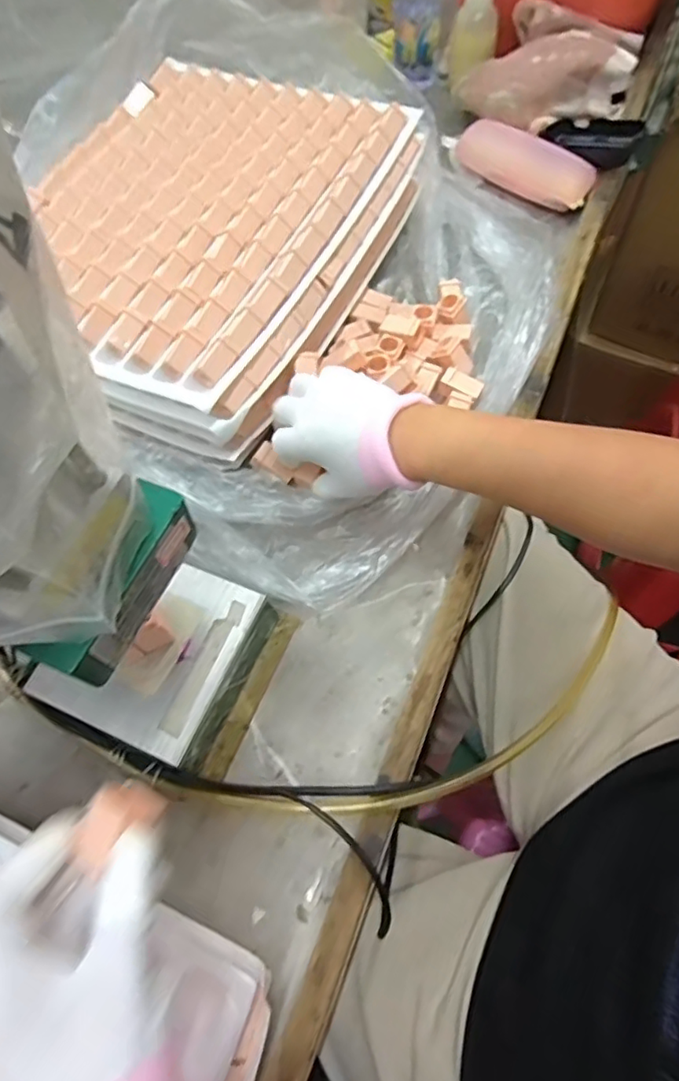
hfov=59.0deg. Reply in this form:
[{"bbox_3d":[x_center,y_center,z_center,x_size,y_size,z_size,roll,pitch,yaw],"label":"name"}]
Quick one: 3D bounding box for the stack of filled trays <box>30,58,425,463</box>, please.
[{"bbox_3d":[-0.131,-0.282,0.562,0.310,0.078,0.400,21,66,14],"label":"stack of filled trays"}]

